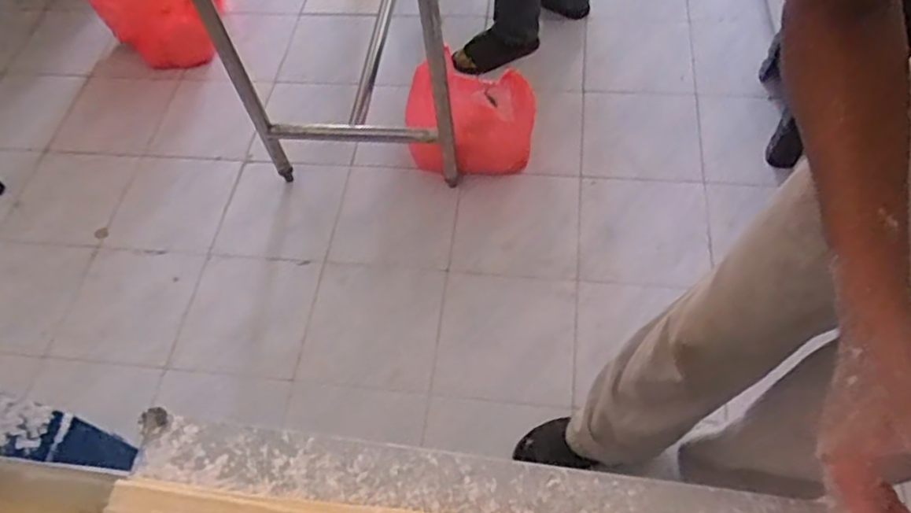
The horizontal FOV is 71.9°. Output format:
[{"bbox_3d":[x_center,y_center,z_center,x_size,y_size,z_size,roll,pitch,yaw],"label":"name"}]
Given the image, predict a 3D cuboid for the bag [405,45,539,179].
[{"bbox_3d":[0.039,-0.315,1.519,0.307,0.282,0.138,-4,58,3],"label":"bag"}]

